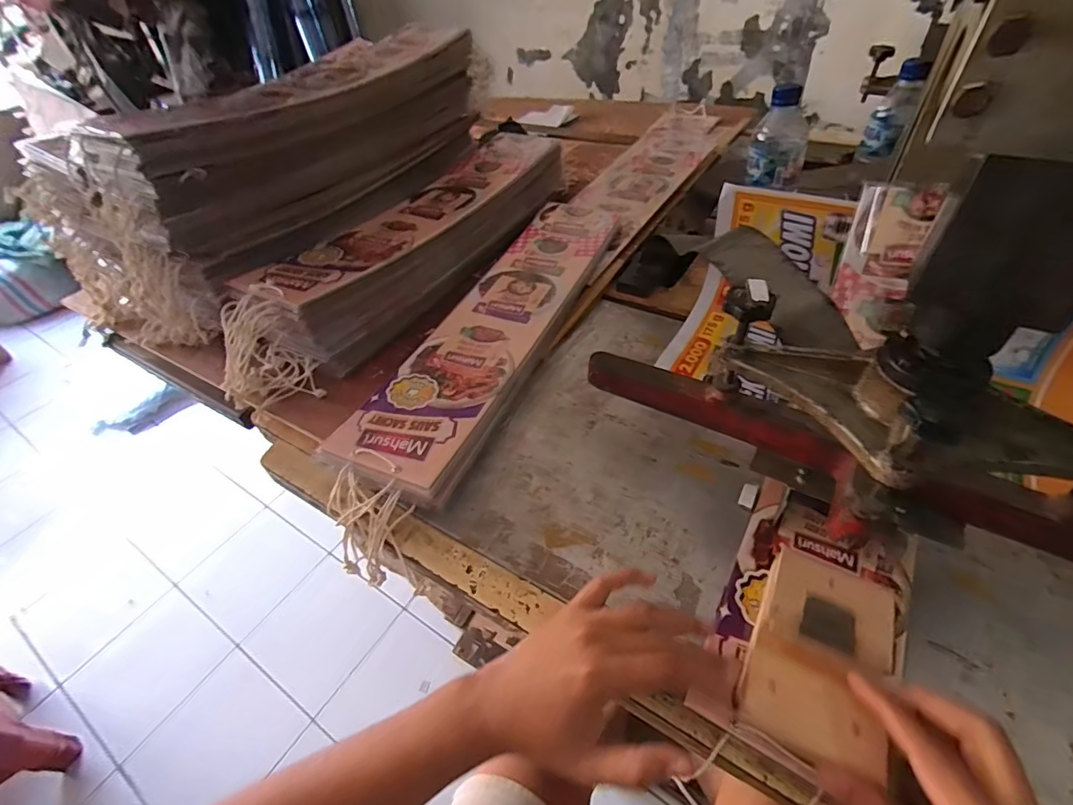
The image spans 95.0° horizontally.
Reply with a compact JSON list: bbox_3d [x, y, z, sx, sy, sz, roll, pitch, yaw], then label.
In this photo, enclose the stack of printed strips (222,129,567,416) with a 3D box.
[{"bbox_3d":[-0.178,-0.241,0.704,0.173,0.103,0.612,23,52,25],"label":"stack of printed strips"}]

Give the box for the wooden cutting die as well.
[{"bbox_3d":[0.190,0.166,0.329,0.079,0.018,0.127,21,54,23],"label":"wooden cutting die"}]

